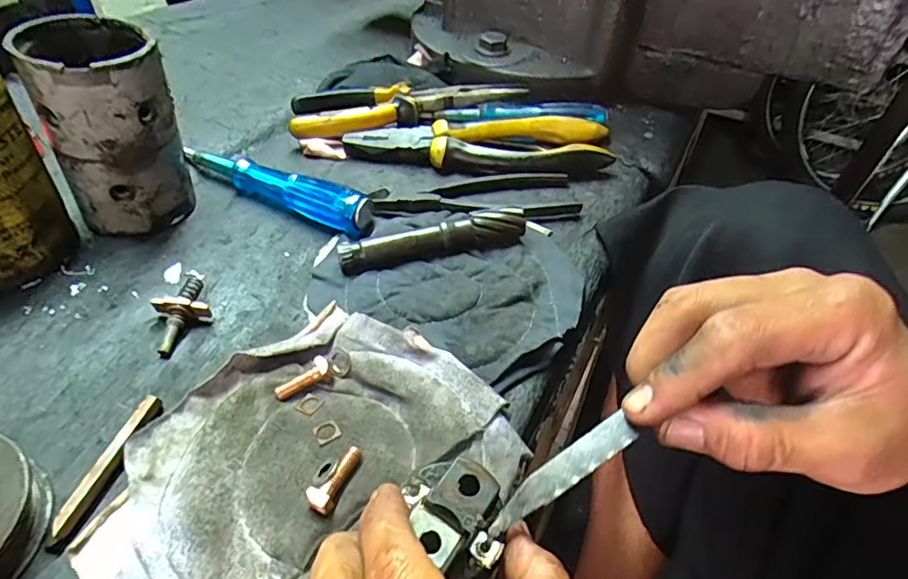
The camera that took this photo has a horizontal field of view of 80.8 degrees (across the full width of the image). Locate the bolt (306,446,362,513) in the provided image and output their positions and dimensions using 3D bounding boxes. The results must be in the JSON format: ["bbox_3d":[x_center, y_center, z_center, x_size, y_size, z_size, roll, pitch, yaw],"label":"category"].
[{"bbox_3d":[-0.049,0.078,0.220,0.010,0.008,0.028,22,46,17],"label":"bolt"}]

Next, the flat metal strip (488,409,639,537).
[{"bbox_3d":[0.041,0.072,0.207,0.066,0.004,0.012,-35,52,-4],"label":"flat metal strip"}]

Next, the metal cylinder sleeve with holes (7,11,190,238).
[{"bbox_3d":[-0.200,-0.093,0.318,0.067,0.109,0.068,-22,49,-26],"label":"metal cylinder sleeve with holes"}]

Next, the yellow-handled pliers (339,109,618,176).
[{"bbox_3d":[0.019,-0.117,0.415,0.196,0.029,0.066,5,43,0],"label":"yellow-handled pliers"}]

